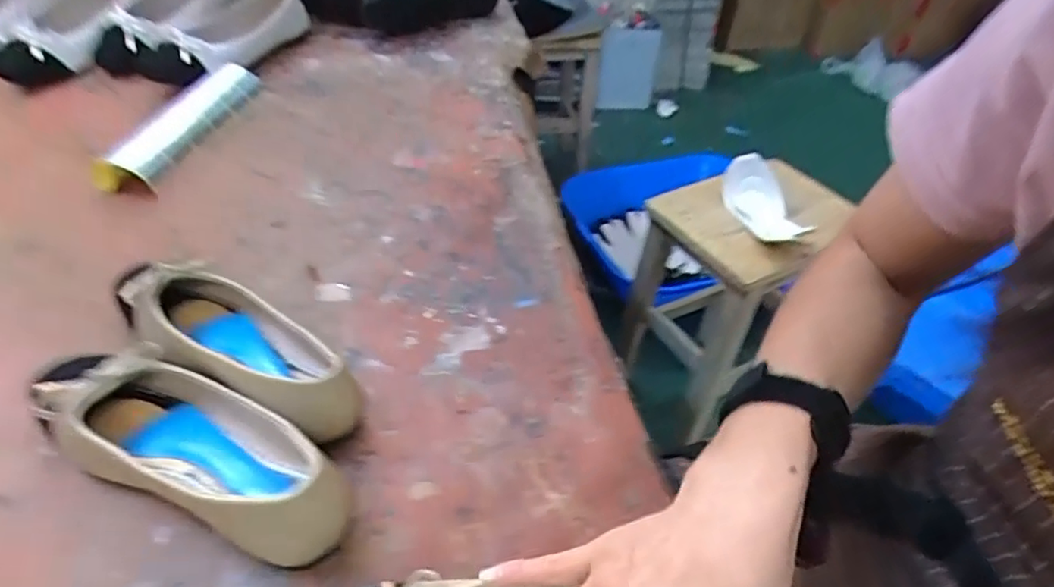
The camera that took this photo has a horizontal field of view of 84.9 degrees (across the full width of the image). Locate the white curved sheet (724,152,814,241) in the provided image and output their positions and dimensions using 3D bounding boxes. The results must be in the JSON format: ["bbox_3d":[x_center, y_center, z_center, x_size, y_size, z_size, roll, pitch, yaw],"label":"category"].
[{"bbox_3d":[0.376,-0.152,0.932,0.092,0.045,0.205,3,44,-1],"label":"white curved sheet"}]

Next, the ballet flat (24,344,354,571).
[{"bbox_3d":[-0.217,0.096,0.373,0.211,0.051,0.076,20,46,16],"label":"ballet flat"}]

